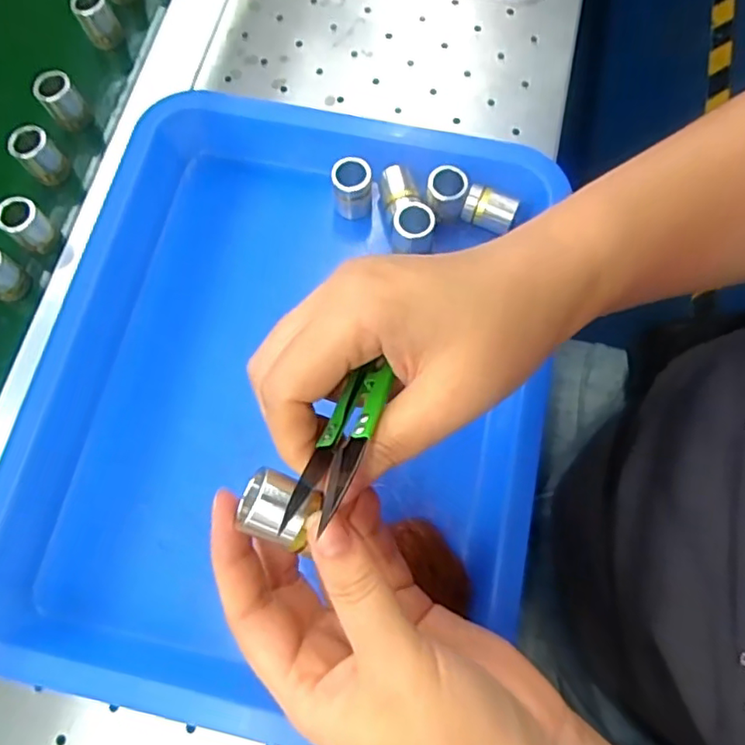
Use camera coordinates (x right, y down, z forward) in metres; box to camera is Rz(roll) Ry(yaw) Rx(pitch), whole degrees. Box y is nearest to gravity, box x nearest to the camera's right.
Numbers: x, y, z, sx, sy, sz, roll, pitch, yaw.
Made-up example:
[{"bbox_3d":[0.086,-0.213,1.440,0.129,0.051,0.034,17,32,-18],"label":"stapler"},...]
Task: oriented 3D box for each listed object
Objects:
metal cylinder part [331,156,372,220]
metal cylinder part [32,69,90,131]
[{"bbox_3d":[-0.012,-0.108,0.345,0.023,0.033,0.022,0,72,1],"label":"metal cylinder part"},{"bbox_3d":[-0.202,-0.175,0.383,0.022,0.041,0.018,-31,74,-9],"label":"metal cylinder part"}]

